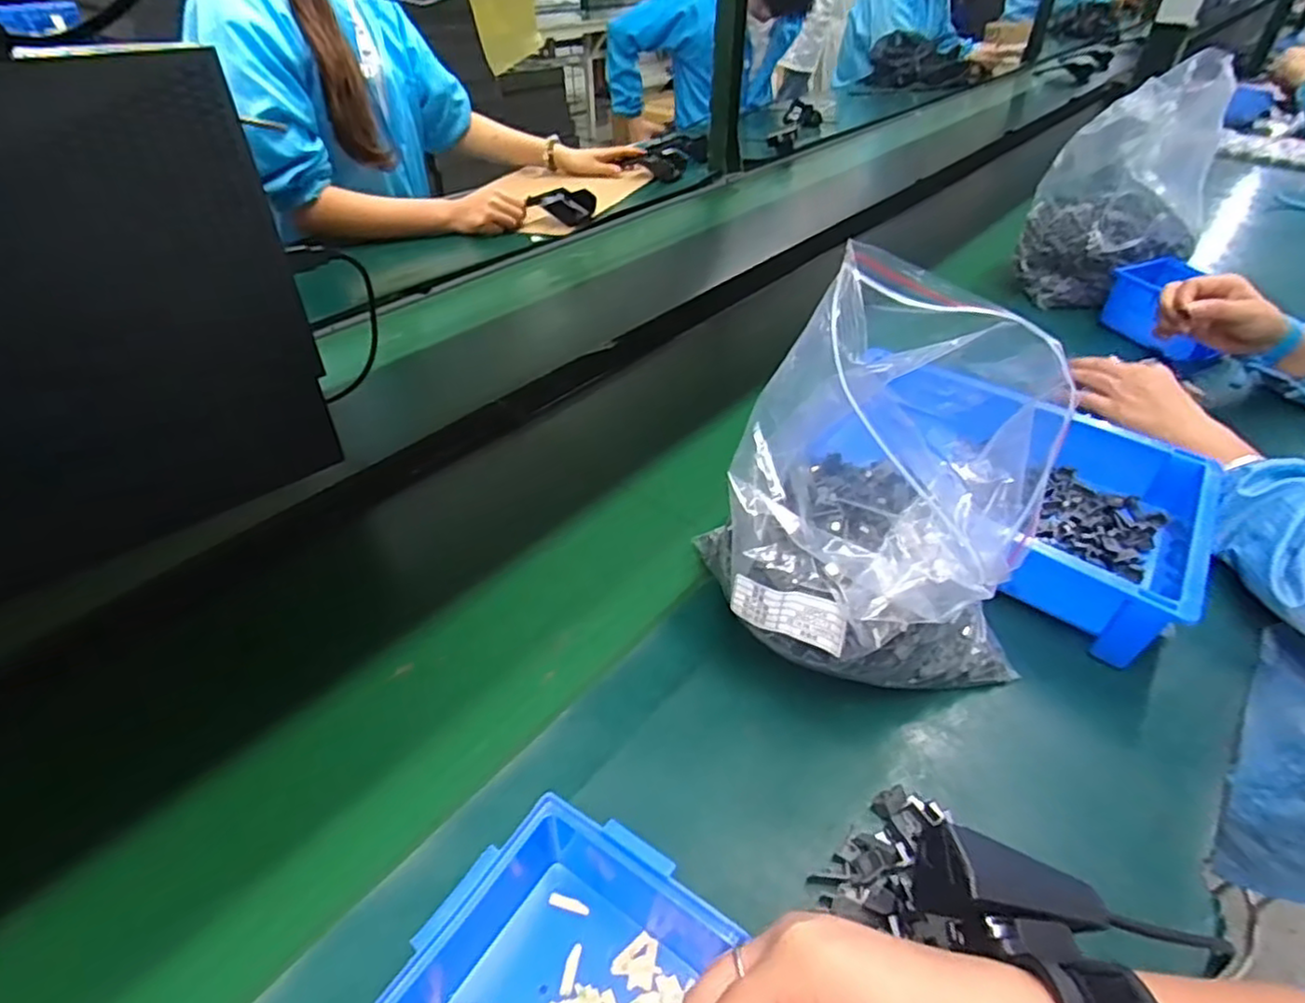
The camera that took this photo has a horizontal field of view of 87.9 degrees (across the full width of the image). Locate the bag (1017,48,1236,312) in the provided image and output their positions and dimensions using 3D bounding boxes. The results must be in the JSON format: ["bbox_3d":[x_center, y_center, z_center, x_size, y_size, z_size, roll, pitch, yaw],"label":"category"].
[{"bbox_3d":[0.611,-0.399,0.880,0.191,0.261,0.173,17,43,18],"label":"bag"}]

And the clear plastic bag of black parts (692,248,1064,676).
[{"bbox_3d":[0.149,0.000,0.412,0.175,0.268,0.183,33,50,32],"label":"clear plastic bag of black parts"}]

